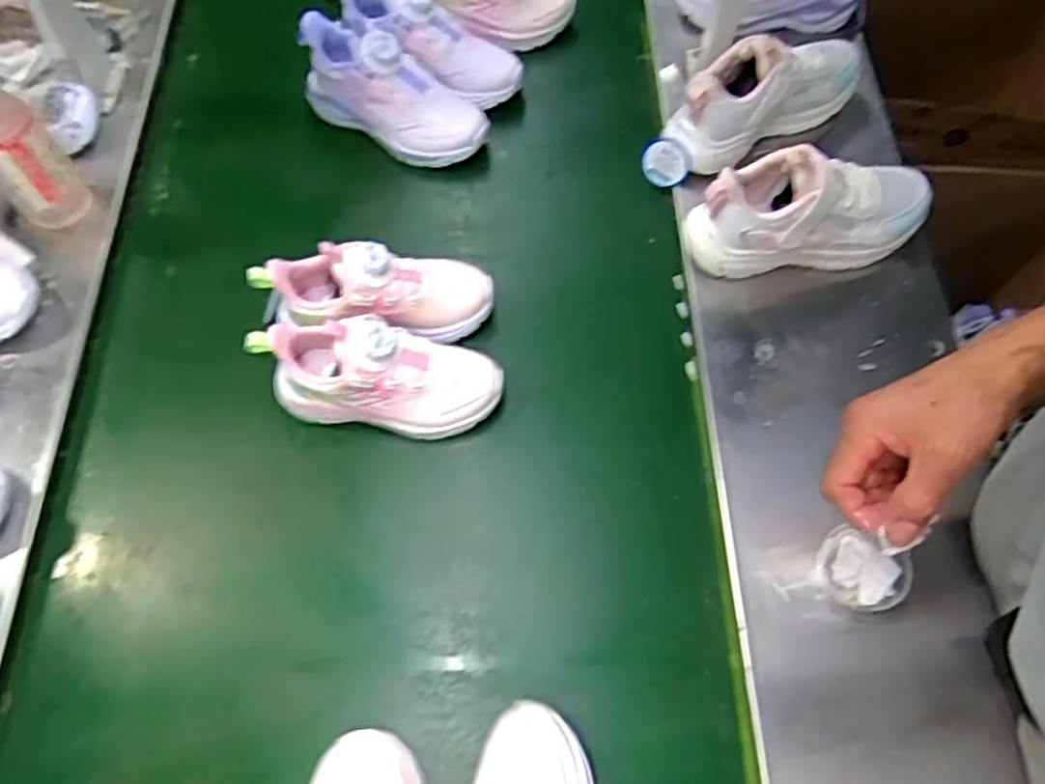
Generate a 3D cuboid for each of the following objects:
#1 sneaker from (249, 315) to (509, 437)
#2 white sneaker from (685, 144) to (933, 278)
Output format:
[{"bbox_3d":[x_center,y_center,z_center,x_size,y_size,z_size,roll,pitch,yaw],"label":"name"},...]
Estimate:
[{"bbox_3d":[-0.120,-0.018,0.640,0.200,0.107,0.078,10,65,2],"label":"sneaker"},{"bbox_3d":[0.263,-0.166,0.667,0.218,0.095,0.072,-5,65,-7],"label":"white sneaker"}]

